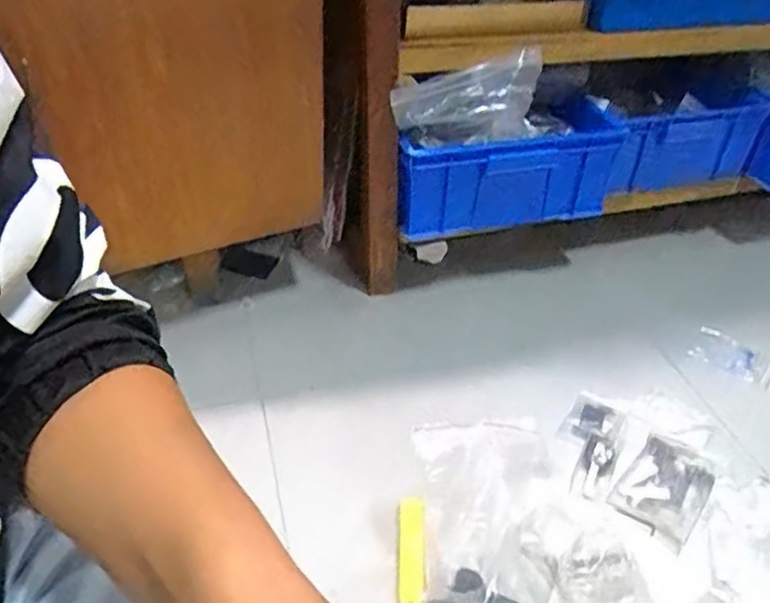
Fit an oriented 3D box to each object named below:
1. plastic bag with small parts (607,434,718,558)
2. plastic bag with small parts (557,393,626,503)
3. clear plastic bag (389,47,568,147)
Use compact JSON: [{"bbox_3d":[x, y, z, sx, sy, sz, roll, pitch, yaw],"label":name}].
[{"bbox_3d":[0.332,0.216,0.780,0.089,0.020,0.129,29,46,29],"label":"plastic bag with small parts"},{"bbox_3d":[0.259,0.174,0.835,0.072,0.018,0.167,20,42,20],"label":"plastic bag with small parts"},{"bbox_3d":[0.111,-0.276,0.899,0.221,0.112,0.080,-8,40,-13],"label":"clear plastic bag"}]

